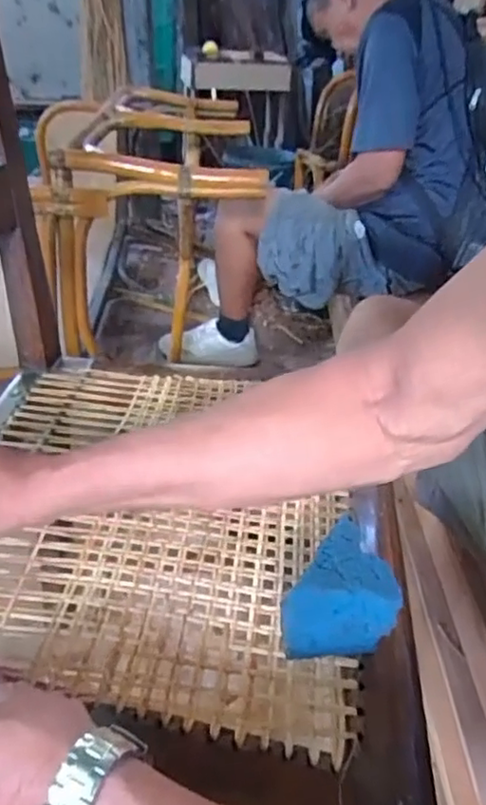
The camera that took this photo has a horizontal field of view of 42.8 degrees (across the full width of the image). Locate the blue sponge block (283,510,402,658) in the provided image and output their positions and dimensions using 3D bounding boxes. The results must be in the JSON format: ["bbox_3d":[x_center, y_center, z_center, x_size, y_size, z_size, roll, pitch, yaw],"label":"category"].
[{"bbox_3d":[0.062,0.130,0.419,0.071,0.056,0.068,0,33,-5],"label":"blue sponge block"}]

